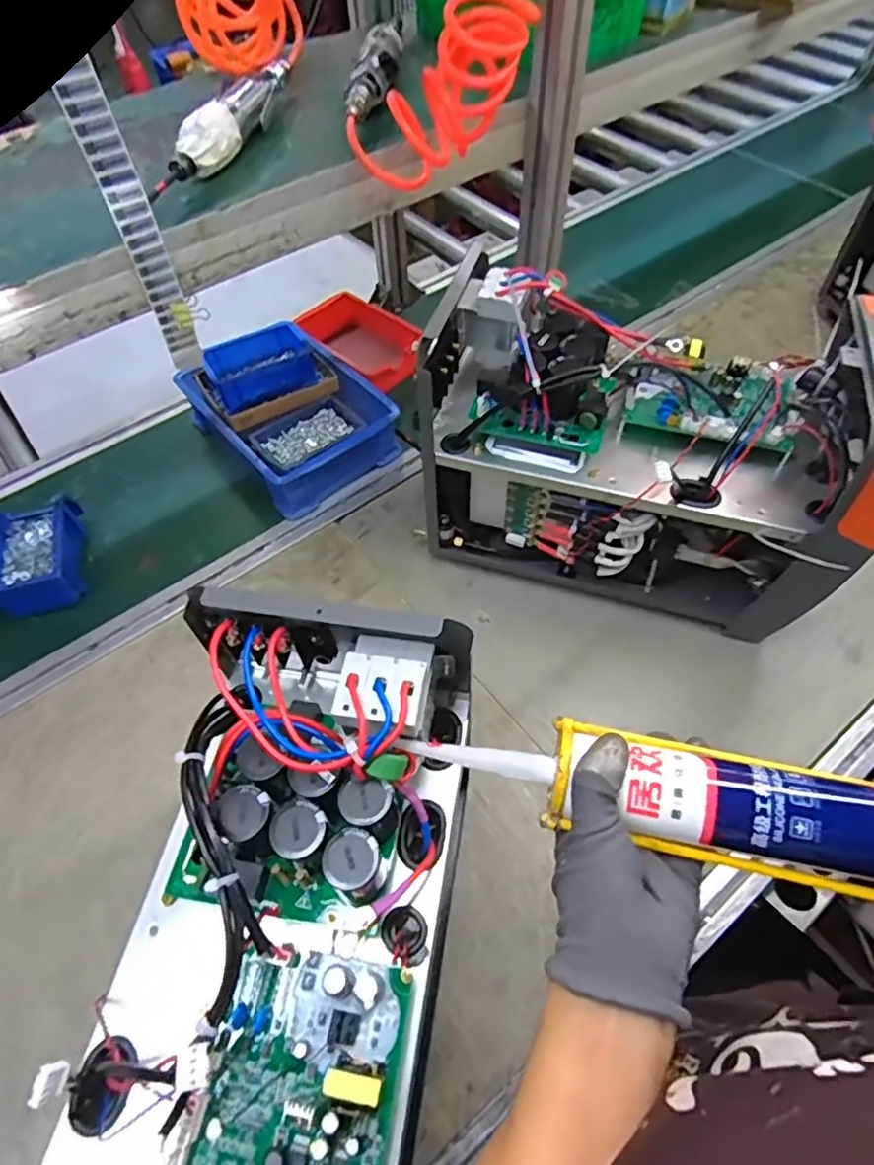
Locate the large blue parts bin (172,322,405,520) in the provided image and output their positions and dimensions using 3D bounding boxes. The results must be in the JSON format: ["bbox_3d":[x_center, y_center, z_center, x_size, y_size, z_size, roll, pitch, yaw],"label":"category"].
[{"bbox_3d":[-0.211,-0.249,0.911,0.210,0.101,0.267,-35,61,-19],"label":"large blue parts bin"}]

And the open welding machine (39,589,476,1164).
[{"bbox_3d":[-0.105,0.221,0.341,0.197,0.144,0.427,7,57,7],"label":"open welding machine"}]

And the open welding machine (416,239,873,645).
[{"bbox_3d":[0.220,-0.124,0.693,0.437,0.336,0.189,13,58,11],"label":"open welding machine"}]

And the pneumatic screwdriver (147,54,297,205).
[{"bbox_3d":[-0.190,-0.438,0.600,0.046,0.042,0.272,11,57,10],"label":"pneumatic screwdriver"}]

